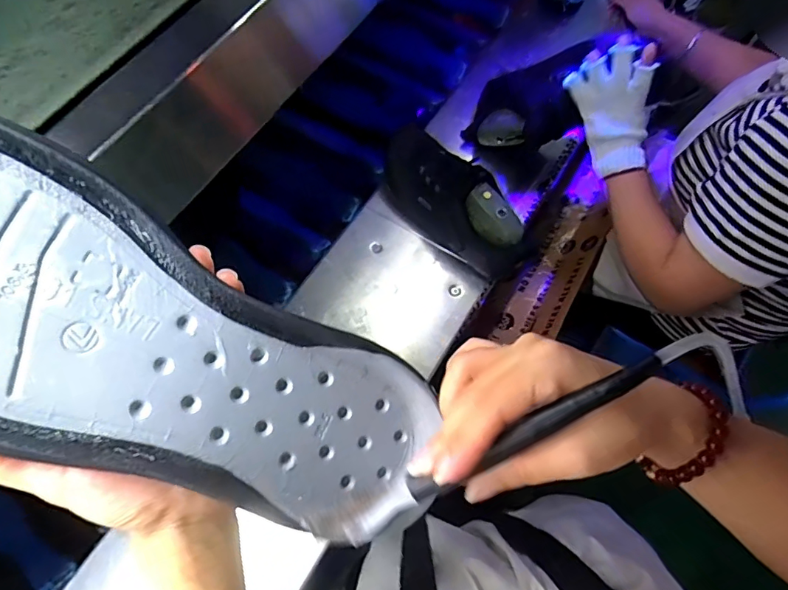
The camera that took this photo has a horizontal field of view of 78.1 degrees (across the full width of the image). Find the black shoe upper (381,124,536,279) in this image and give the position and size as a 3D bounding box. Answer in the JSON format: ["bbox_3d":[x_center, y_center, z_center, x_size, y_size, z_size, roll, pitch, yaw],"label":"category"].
[{"bbox_3d":[0.077,-0.139,0.696,0.105,0.129,0.269,-31,70,-12],"label":"black shoe upper"}]

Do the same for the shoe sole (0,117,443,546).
[{"bbox_3d":[-0.101,0.027,0.209,0.291,0.036,0.104,34,67,-23],"label":"shoe sole"}]

